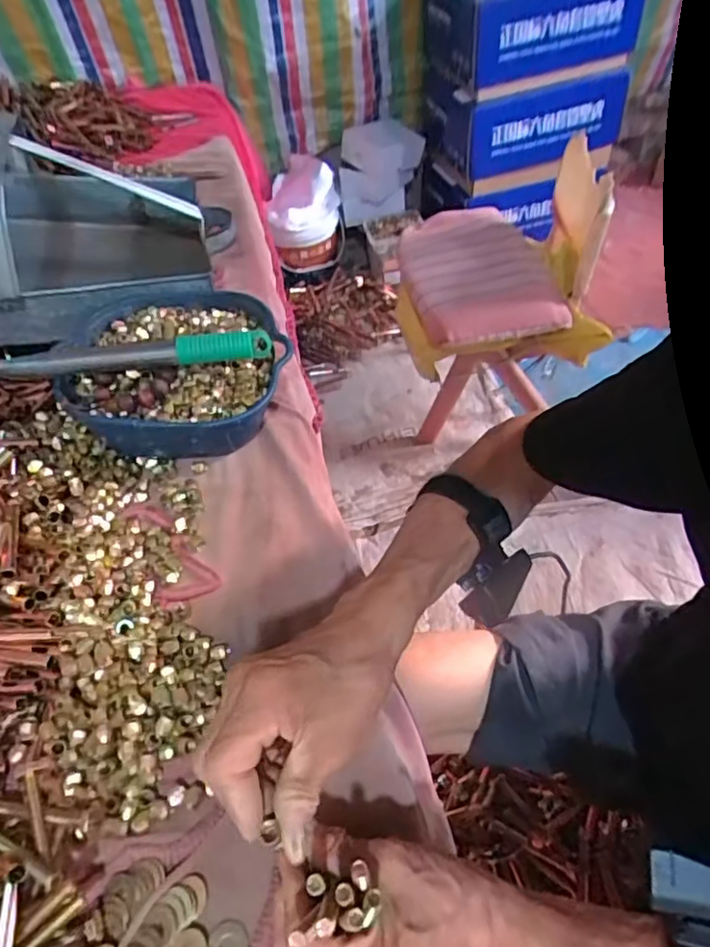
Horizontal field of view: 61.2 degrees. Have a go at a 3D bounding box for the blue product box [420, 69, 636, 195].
[{"bbox_3d":[0.436,-0.938,1.577,0.421,0.209,0.326,-14,50,-6],"label":"blue product box"}]

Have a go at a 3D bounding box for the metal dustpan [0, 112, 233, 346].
[{"bbox_3d":[-0.375,-0.314,0.768,0.391,0.244,0.315,-18,51,-9],"label":"metal dustpan"}]

